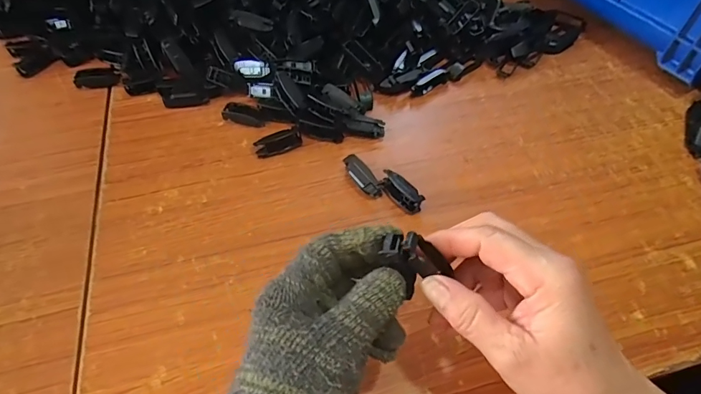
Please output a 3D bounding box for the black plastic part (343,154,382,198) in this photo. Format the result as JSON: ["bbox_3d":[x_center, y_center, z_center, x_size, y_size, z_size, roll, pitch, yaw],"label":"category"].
[{"bbox_3d":[0.010,-0.020,0.414,0.018,0.018,0.048,-31,60,-20],"label":"black plastic part"}]

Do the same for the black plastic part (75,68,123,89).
[{"bbox_3d":[-0.293,-0.138,0.498,0.051,0.015,0.019,-10,55,-8],"label":"black plastic part"}]

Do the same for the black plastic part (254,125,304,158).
[{"bbox_3d":[-0.075,-0.057,0.443,0.049,0.014,0.019,-19,57,-13],"label":"black plastic part"}]

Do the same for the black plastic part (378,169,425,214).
[{"bbox_3d":[0.049,-0.006,0.404,0.020,0.021,0.047,-34,61,-22],"label":"black plastic part"}]

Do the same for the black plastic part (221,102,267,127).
[{"bbox_3d":[-0.115,-0.090,0.463,0.045,0.016,0.021,13,55,9],"label":"black plastic part"}]

